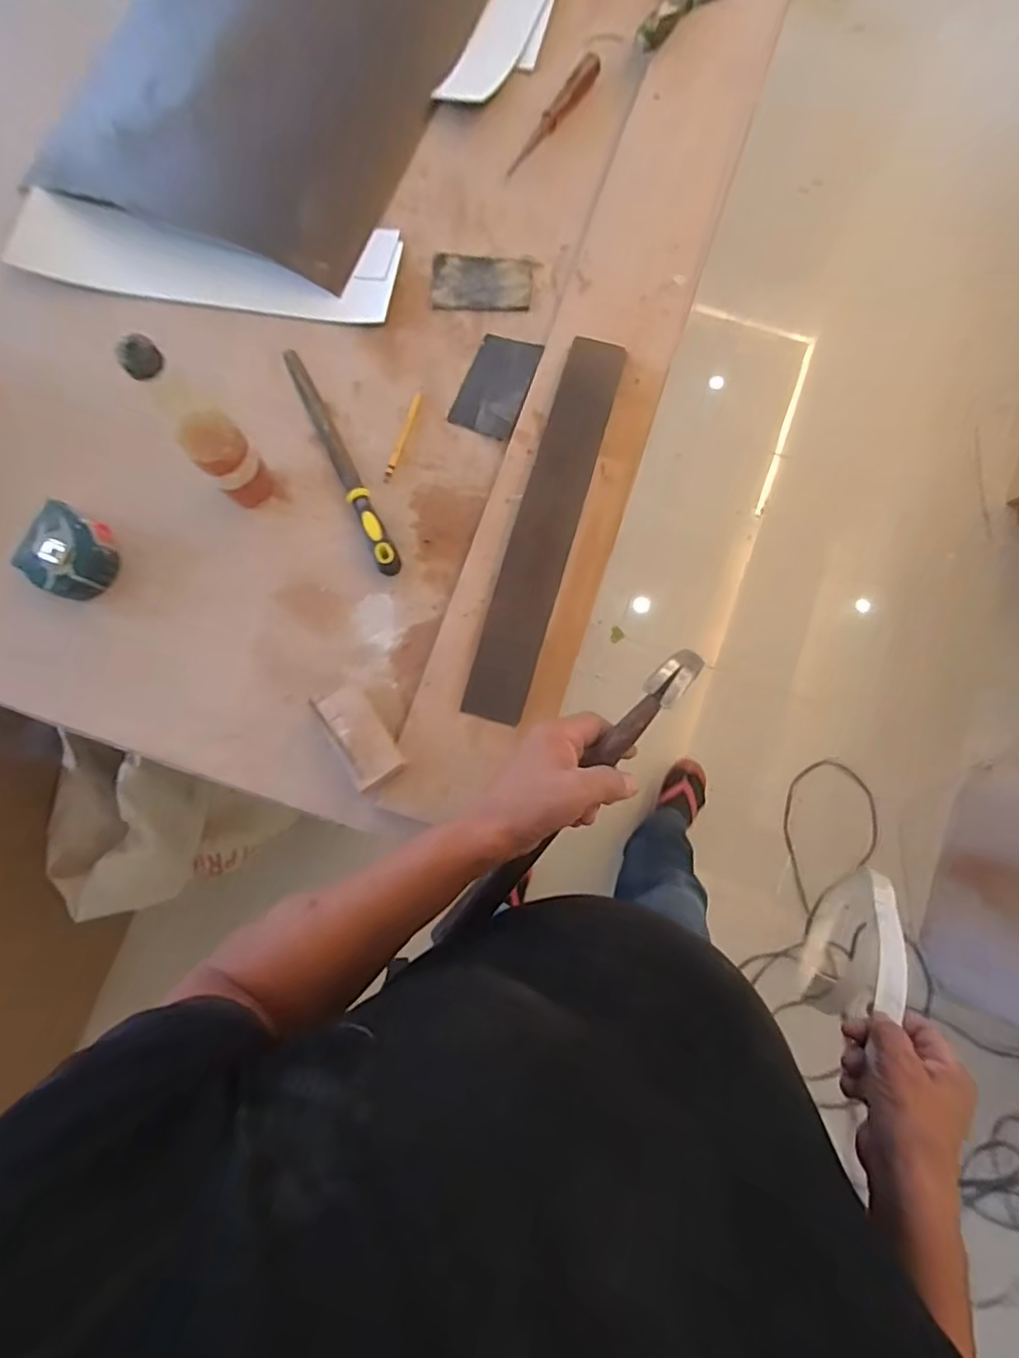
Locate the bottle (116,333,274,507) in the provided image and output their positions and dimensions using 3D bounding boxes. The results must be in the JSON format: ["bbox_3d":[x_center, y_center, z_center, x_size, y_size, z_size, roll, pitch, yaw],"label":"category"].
[{"bbox_3d":[-0.286,-0.229,0.559,0.057,0.208,0.054,-39,81,-6],"label":"bottle"}]

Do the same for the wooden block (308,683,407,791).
[{"bbox_3d":[-0.152,0.053,0.593,0.050,0.023,0.106,-37,68,-6],"label":"wooden block"}]

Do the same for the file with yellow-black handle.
[{"bbox_3d":[-0.189,-0.249,0.657,0.023,0.026,0.300,-25,80,-4],"label":"file with yellow-black handle"}]

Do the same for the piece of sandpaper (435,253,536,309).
[{"bbox_3d":[-0.032,-0.473,0.708,0.116,0.006,0.076,3,79,2],"label":"piece of sandpaper"}]

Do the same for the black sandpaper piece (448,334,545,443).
[{"bbox_3d":[-0.013,-0.336,0.683,0.079,0.008,0.120,20,82,15],"label":"black sandpaper piece"}]

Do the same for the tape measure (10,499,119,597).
[{"bbox_3d":[-0.459,-0.130,0.624,0.085,0.045,0.085,23,81,5],"label":"tape measure"}]

